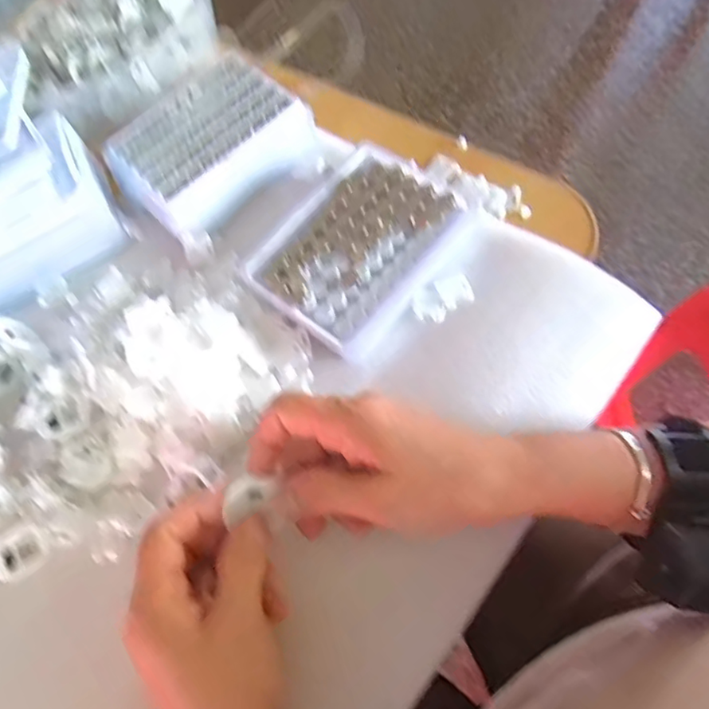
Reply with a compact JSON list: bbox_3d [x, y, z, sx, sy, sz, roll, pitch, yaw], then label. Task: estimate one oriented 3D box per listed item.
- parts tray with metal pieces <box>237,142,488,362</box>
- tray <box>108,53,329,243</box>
[{"bbox_3d":[0.006,-0.071,0.378,0.104,0.030,0.138,33,75,19],"label":"parts tray with metal pieces"},{"bbox_3d":[-0.106,-0.155,0.420,0.130,0.029,0.101,-42,68,-10],"label":"tray"}]

